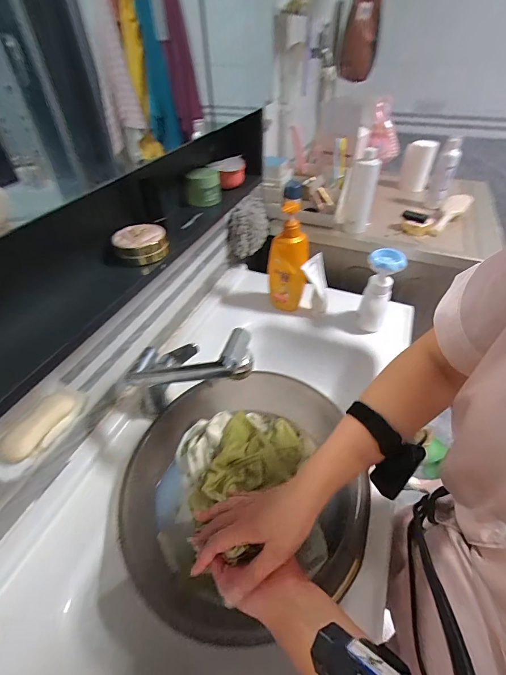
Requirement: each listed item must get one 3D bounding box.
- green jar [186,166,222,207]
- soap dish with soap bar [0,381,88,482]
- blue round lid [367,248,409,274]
[{"bbox_3d":[-0.095,-0.292,0.610,0.063,0.056,0.058,-6,44,-5],"label":"green jar"},{"bbox_3d":[-0.274,0.114,0.403,0.061,0.030,0.128,16,47,17],"label":"soap dish with soap bar"},{"bbox_3d":[0.285,-0.162,0.675,0.068,0.027,0.061,-6,44,-5],"label":"blue round lid"}]

